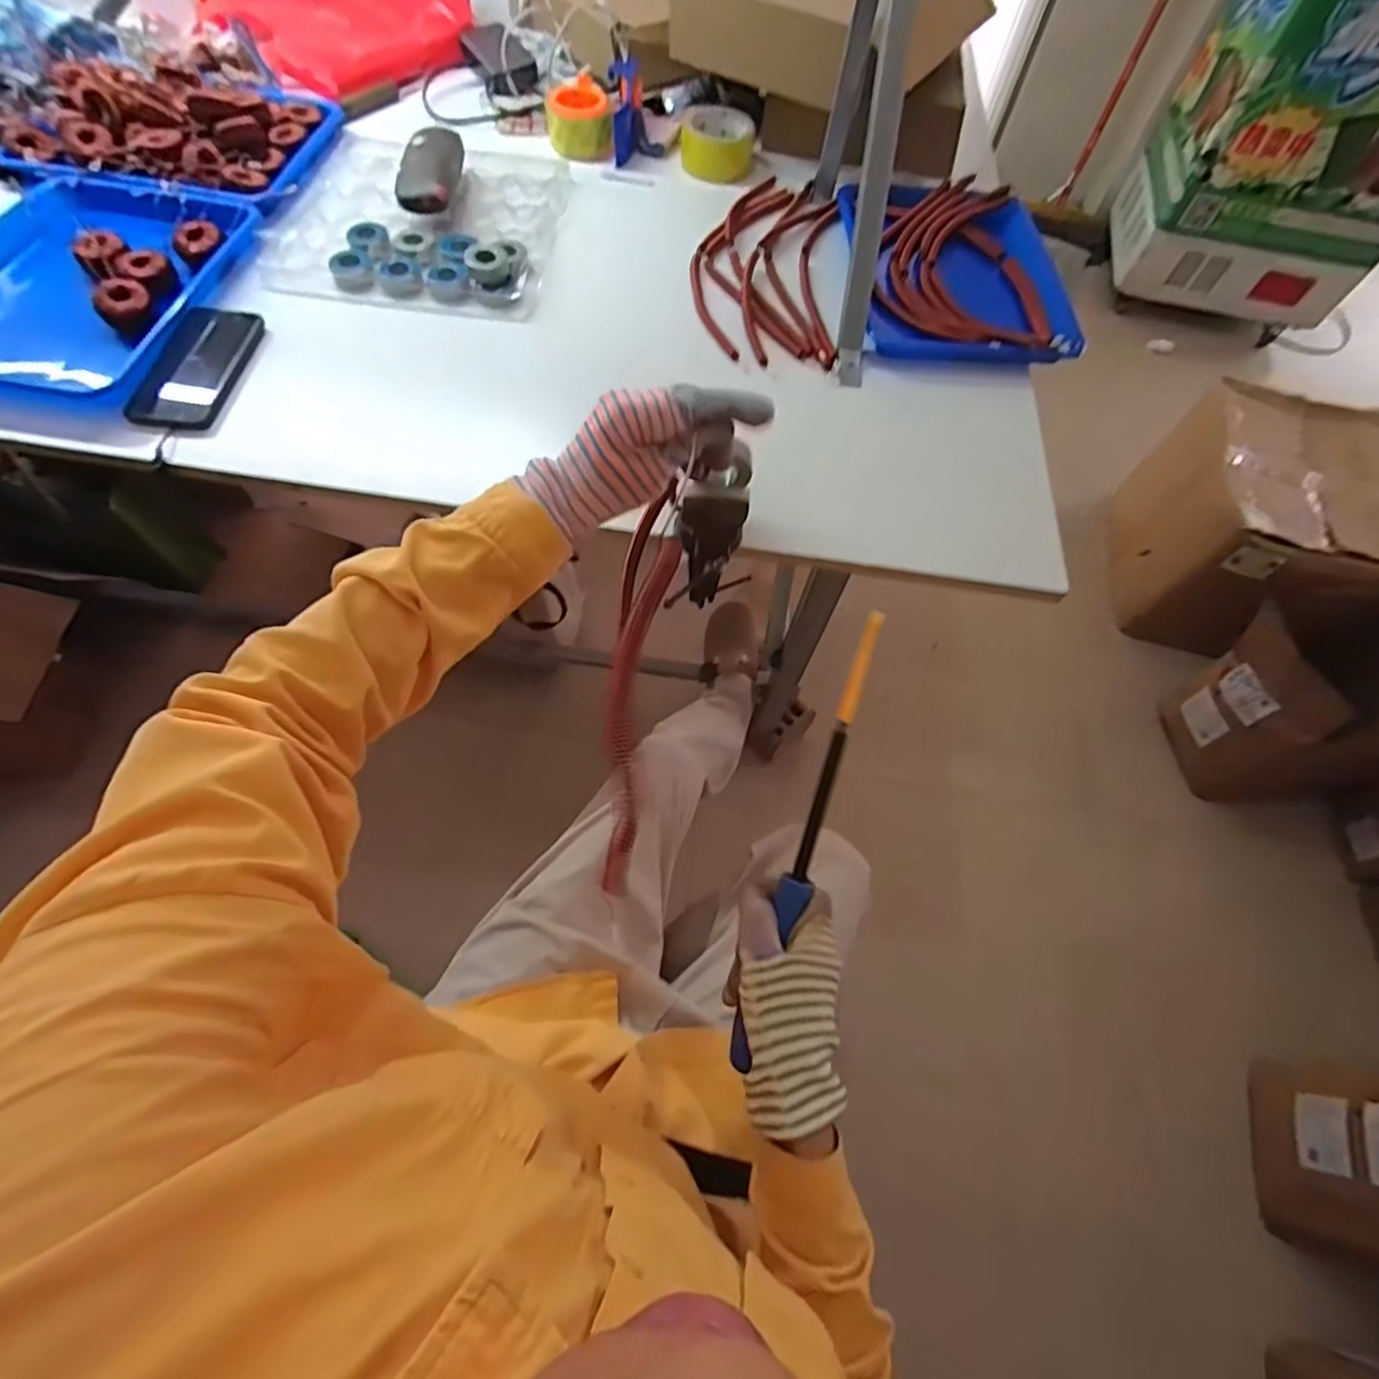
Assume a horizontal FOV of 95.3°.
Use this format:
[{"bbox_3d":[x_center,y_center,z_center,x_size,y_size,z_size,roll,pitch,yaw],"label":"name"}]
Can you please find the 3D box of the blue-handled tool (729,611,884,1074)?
[{"bbox_3d":[0.078,0.095,0.405,0.022,0.022,0.296,17,89,5],"label":"blue-handled tool"}]

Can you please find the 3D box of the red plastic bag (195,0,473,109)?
[{"bbox_3d":[-0.517,-1.019,0.936,0.344,0.090,0.339,37,67,14],"label":"red plastic bag"}]

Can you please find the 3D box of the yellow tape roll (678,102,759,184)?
[{"bbox_3d":[0.039,-0.750,0.870,0.100,0.049,0.104,3,63,-3],"label":"yellow tape roll"}]

